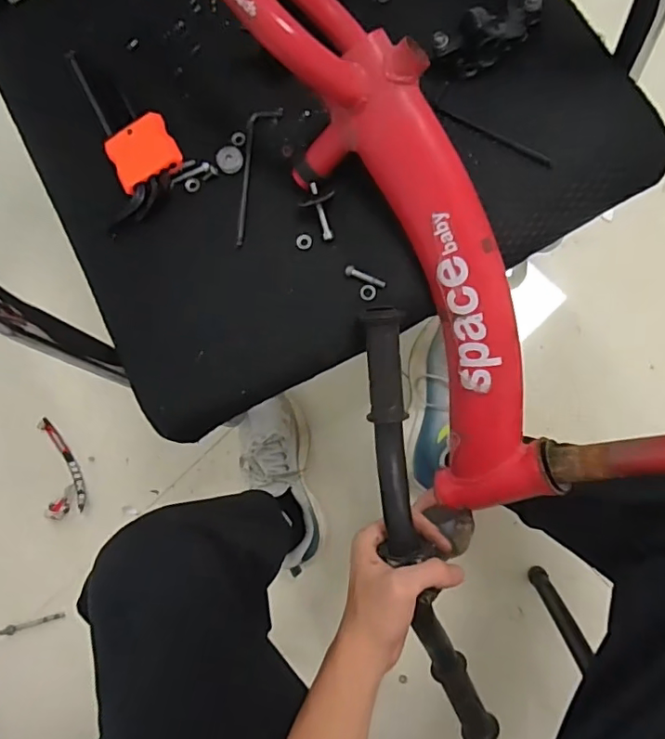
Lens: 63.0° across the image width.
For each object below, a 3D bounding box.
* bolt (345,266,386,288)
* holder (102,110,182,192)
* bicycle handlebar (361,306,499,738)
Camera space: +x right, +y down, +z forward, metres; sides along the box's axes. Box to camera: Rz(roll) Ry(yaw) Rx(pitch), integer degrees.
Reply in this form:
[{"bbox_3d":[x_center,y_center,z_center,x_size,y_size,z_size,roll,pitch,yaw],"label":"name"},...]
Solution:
[{"bbox_3d":[0.026,-0.072,0.430,0.033,0.007,0.008,25,87,9],"label":"bolt"},{"bbox_3d":[-0.157,-0.179,0.448,0.055,0.010,0.052,-29,83,2],"label":"holder"},{"bbox_3d":[0.081,0.150,0.447,0.062,0.063,0.405,-15,104,5],"label":"bicycle handlebar"}]

